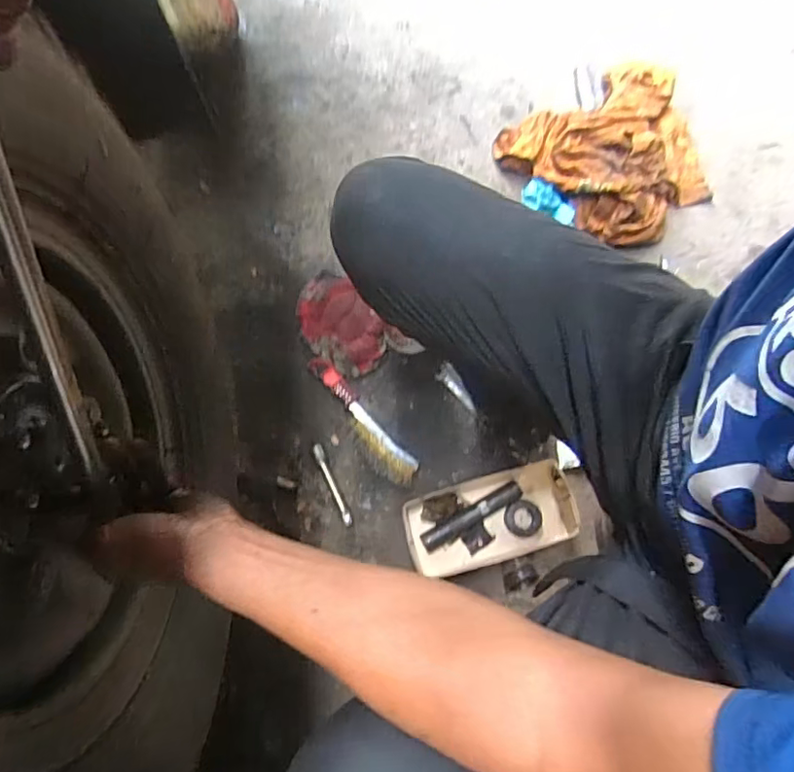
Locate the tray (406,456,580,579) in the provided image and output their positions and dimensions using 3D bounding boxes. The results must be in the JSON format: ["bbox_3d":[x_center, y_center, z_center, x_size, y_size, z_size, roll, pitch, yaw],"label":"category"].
[{"bbox_3d":[0.129,0.186,0.791,0.231,0.041,0.113,-15,72,-3],"label":"tray"}]

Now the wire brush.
[{"bbox_3d":[-0.060,0.052,0.855,0.053,0.021,0.237,-39,75,-10],"label":"wire brush"}]

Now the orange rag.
[{"bbox_3d":[0.382,-0.401,0.955,0.358,0.067,0.316,-27,73,-7],"label":"orange rag"}]

